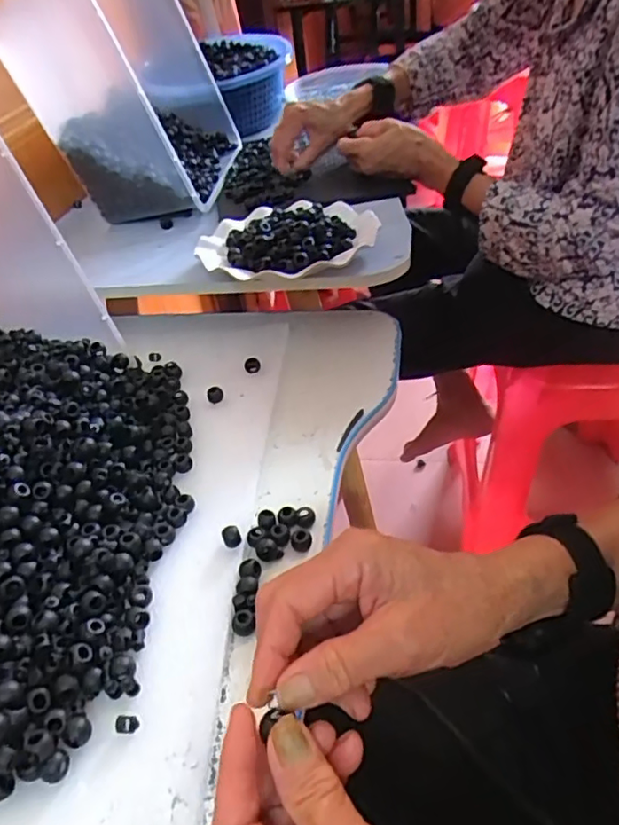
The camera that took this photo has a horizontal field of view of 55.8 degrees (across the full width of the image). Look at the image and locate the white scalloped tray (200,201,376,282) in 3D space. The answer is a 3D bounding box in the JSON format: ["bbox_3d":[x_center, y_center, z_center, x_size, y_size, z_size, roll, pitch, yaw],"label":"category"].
[{"bbox_3d":[-0.023,-0.182,0.606,0.182,0.028,0.153,-10,41,-1],"label":"white scalloped tray"}]

